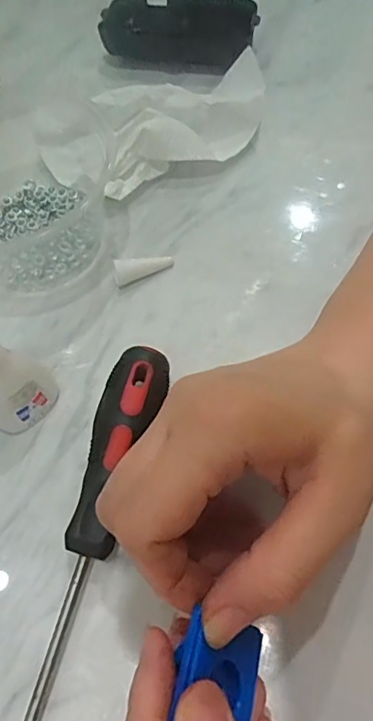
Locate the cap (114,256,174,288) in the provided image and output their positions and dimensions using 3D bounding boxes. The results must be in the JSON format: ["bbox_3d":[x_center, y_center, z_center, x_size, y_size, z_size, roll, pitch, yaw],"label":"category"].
[{"bbox_3d":[-0.024,-0.052,0.289,0.034,0.011,0.011,-12,62,-3],"label":"cap"}]

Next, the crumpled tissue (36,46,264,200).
[{"bbox_3d":[-0.022,-0.147,0.324,0.145,0.031,0.084,-9,62,-1],"label":"crumpled tissue"}]

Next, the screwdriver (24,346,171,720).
[{"bbox_3d":[-0.052,0.099,0.204,0.025,0.032,0.231,15,64,11],"label":"screwdriver"}]

